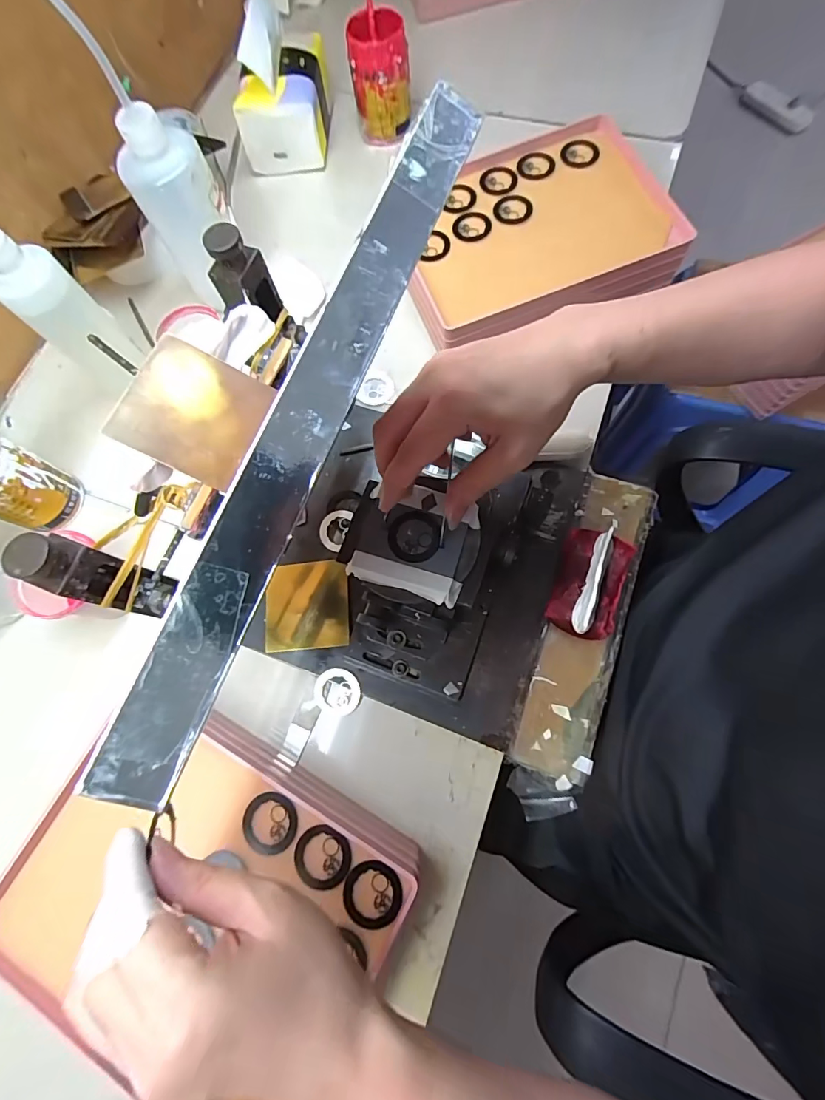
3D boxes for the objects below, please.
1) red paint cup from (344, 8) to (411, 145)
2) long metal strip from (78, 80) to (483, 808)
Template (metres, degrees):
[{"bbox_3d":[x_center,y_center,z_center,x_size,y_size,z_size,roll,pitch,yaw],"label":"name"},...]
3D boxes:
[{"bbox_3d":[-0.037,-0.528,0.510,0.062,0.098,0.064,-1,74,5],"label":"red paint cup"},{"bbox_3d":[-0.025,-0.045,0.121,0.018,0.004,0.213,26,76,-18],"label":"long metal strip"}]

